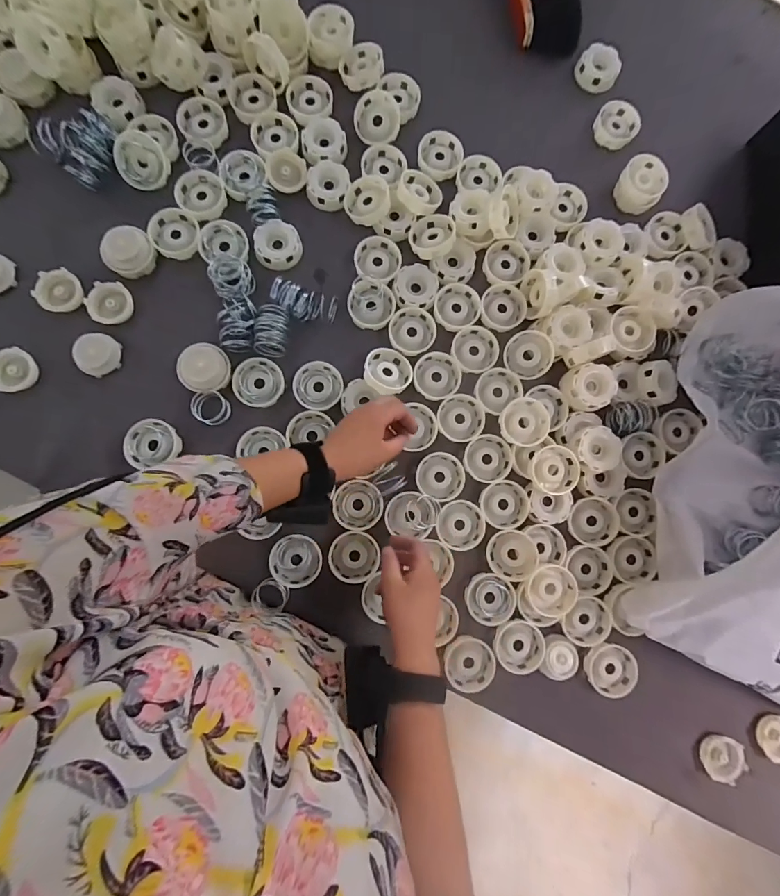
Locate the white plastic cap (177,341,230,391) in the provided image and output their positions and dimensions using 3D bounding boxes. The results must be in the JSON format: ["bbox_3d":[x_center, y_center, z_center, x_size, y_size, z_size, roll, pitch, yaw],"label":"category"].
[{"bbox_3d":[-0.257,-0.111,0.558,0.069,0.017,0.065,0,85,-4],"label":"white plastic cap"}]

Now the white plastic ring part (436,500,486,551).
[{"bbox_3d":[0.097,0.107,0.561,0.065,0.014,0.066,0,85,-4],"label":"white plastic ring part"}]

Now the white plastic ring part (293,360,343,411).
[{"bbox_3d":[-0.101,-0.088,0.576,0.067,0.017,0.072,0,85,-4],"label":"white plastic ring part"}]

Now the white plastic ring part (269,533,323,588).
[{"bbox_3d":[-0.125,0.152,0.545,0.067,0.017,0.069,0,85,-4],"label":"white plastic ring part"}]

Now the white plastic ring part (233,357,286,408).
[{"bbox_3d":[-0.183,-0.091,0.569,0.069,0.013,0.066,0,85,-4],"label":"white plastic ring part"}]

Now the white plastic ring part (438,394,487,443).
[{"bbox_3d":[0.101,-0.043,0.581,0.066,0.014,0.068,0,85,-4],"label":"white plastic ring part"}]

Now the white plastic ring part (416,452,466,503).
[{"bbox_3d":[0.072,0.039,0.570,0.066,0.020,0.065,27,84,-1],"label":"white plastic ring part"}]

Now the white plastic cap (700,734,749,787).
[{"bbox_3d":[0.460,0.428,0.557,0.065,0.012,0.054,14,84,-2],"label":"white plastic cap"}]

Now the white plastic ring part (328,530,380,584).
[{"bbox_3d":[-0.048,0.147,0.549,0.067,0.010,0.068,0,85,-4],"label":"white plastic ring part"}]

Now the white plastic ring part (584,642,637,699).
[{"bbox_3d":[0.304,0.307,0.561,0.067,0.016,0.067,0,85,-4],"label":"white plastic ring part"}]

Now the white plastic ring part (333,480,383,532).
[{"bbox_3d":[-0.043,0.078,0.556,0.065,0.012,0.066,0,85,-4],"label":"white plastic ring part"}]

